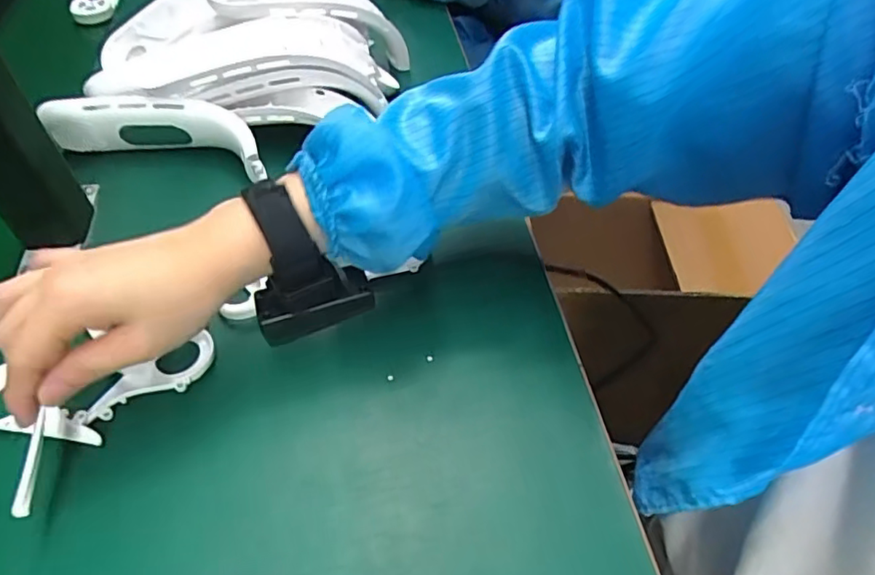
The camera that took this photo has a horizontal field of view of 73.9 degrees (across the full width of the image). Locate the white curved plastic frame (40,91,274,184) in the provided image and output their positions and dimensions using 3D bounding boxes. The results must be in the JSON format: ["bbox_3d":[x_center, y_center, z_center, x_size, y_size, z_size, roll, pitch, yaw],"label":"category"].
[{"bbox_3d":[-0.231,-0.128,0.487,0.175,0.055,0.033,6,51,5],"label":"white curved plastic frame"}]

